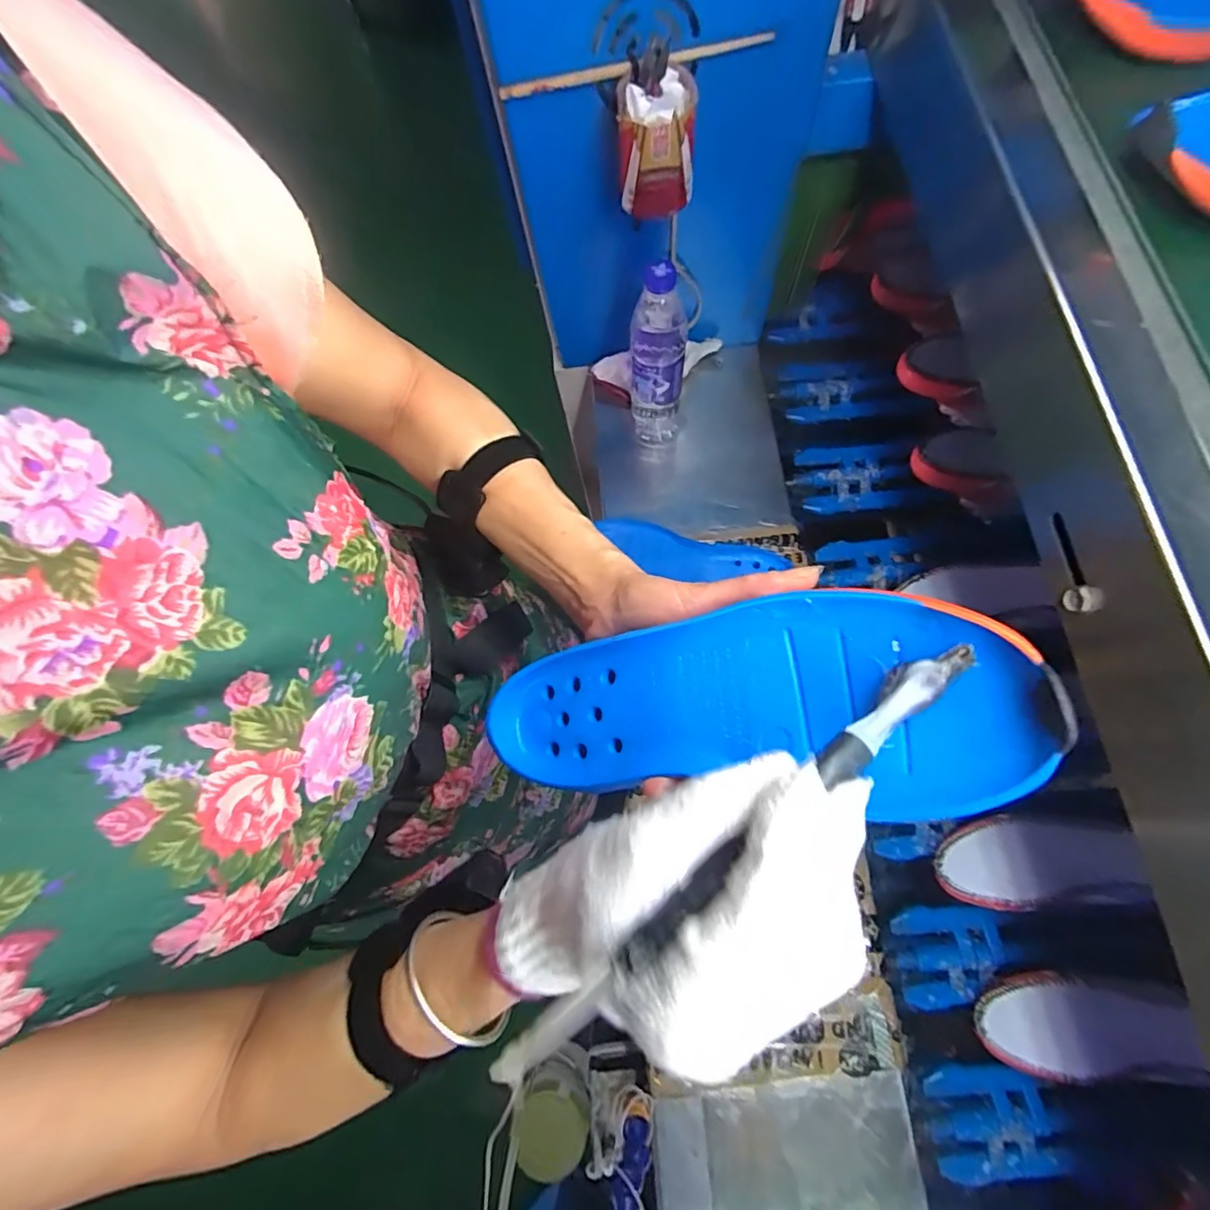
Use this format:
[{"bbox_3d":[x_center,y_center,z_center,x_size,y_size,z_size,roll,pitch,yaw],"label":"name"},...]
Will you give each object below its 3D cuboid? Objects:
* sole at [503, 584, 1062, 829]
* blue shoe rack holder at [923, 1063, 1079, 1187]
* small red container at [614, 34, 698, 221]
[{"bbox_3d":[0.053,0.046,0.259,0.243,0.026,0.089,-9,69,31],"label":"sole"},{"bbox_3d":[0.385,0.501,0.537,0.139,0.029,0.099,-2,72,0],"label":"blue shoe rack holder"},{"bbox_3d":[0.042,-0.403,0.482,0.065,0.088,0.068,-4,72,0],"label":"small red container"}]

